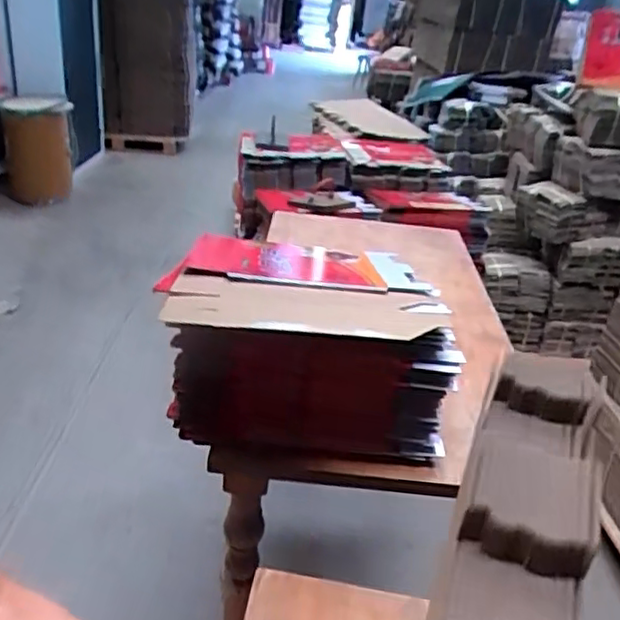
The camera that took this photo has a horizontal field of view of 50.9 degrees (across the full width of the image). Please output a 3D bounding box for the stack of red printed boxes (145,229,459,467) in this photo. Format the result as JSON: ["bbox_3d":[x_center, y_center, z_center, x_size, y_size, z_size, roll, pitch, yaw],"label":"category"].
[{"bbox_3d":[-0.003,0.022,1.153,0.444,0.254,0.496,5,28,-2],"label":"stack of red printed boxes"}]

